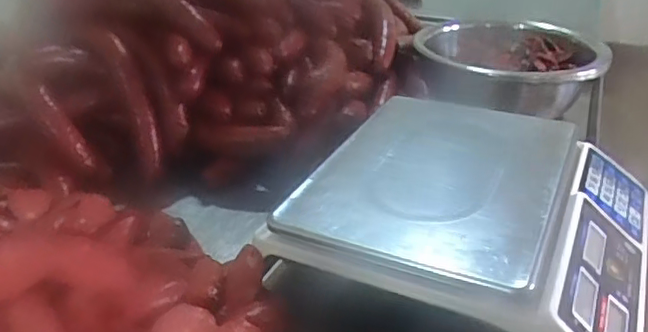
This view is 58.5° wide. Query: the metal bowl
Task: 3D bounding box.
[{"bbox_3d":[0.308,-0.172,0.974,0.300,0.102,0.314,0,30,0],"label":"metal bowl"}]

